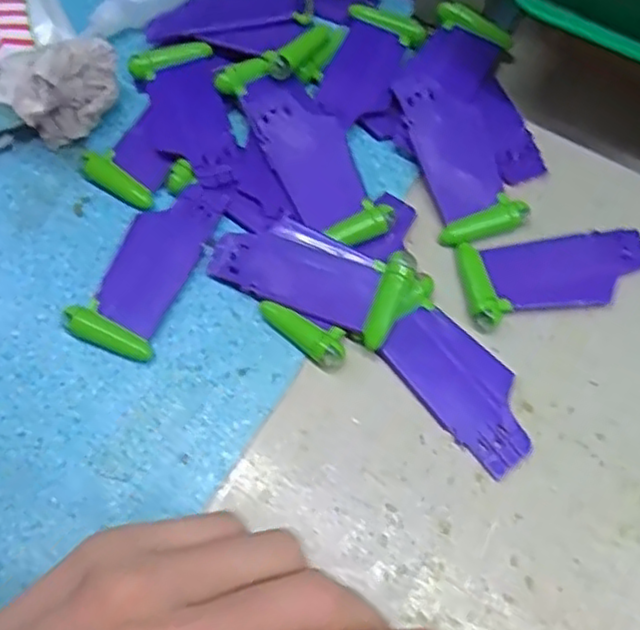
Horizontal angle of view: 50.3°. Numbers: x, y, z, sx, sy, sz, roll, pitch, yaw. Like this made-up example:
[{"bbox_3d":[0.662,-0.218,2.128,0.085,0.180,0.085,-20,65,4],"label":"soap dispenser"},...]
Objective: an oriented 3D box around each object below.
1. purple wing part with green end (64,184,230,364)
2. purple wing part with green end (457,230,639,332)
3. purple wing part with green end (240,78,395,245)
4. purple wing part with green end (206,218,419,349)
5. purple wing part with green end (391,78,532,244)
[{"bbox_3d":[-0.079,-0.024,0.319,0.037,0.011,0.088,21,70,10],"label":"purple wing part with green end"},{"bbox_3d":[0.110,-0.020,0.315,0.088,0.008,0.040,-9,67,-2],"label":"purple wing part with green end"},{"bbox_3d":[-0.004,-0.076,0.333,0.038,0.013,0.102,-26,69,-9],"label":"purple wing part with green end"},{"bbox_3d":[-0.005,-0.019,0.312,0.089,0.015,0.040,24,83,16],"label":"purple wing part with green end"},{"bbox_3d":[0.068,-0.078,0.335,0.040,0.017,0.086,-14,68,-4],"label":"purple wing part with green end"}]

